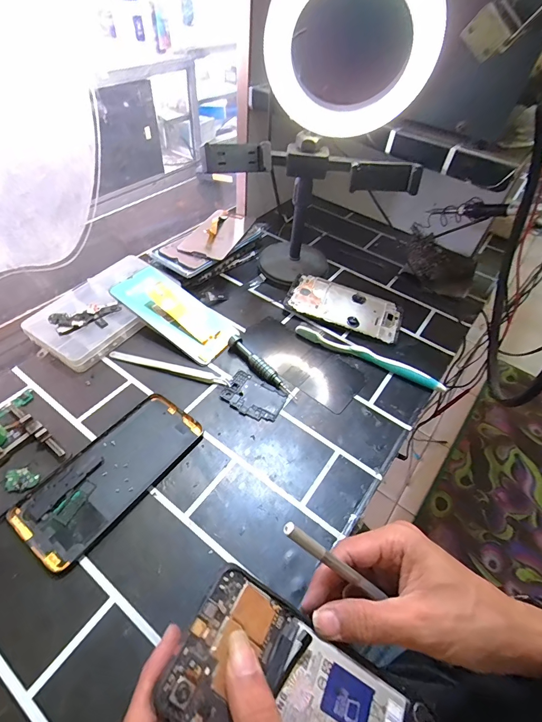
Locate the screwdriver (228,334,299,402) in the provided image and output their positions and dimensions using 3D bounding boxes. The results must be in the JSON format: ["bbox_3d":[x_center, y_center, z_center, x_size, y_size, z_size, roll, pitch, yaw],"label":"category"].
[{"bbox_3d":[-0.011,0.007,0.414,0.014,0.017,0.107,-32,58,-29],"label":"screwdriver"}]

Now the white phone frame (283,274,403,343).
[{"bbox_3d":[0.100,-0.075,0.488,0.152,0.005,0.072,20,61,7],"label":"white phone frame"}]

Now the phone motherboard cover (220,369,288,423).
[{"bbox_3d":[-0.020,0.040,0.395,0.065,0.005,0.046,27,51,18],"label":"phone motherboard cover"}]

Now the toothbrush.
[{"bbox_3d":[0.117,-0.005,0.437,0.181,0.019,0.016,24,50,16],"label":"toothbrush"}]

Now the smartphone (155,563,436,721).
[{"bbox_3d":[0.022,0.188,0.194,0.156,0.006,0.070,36,52,1],"label":"smartphone"}]

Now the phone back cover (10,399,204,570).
[{"bbox_3d":[-0.144,0.099,0.332,0.073,0.005,0.161,31,53,21],"label":"phone back cover"}]

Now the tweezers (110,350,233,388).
[{"bbox_3d":[-0.113,0.007,0.405,0.141,0.004,0.012,13,48,6],"label":"tweezers"}]

